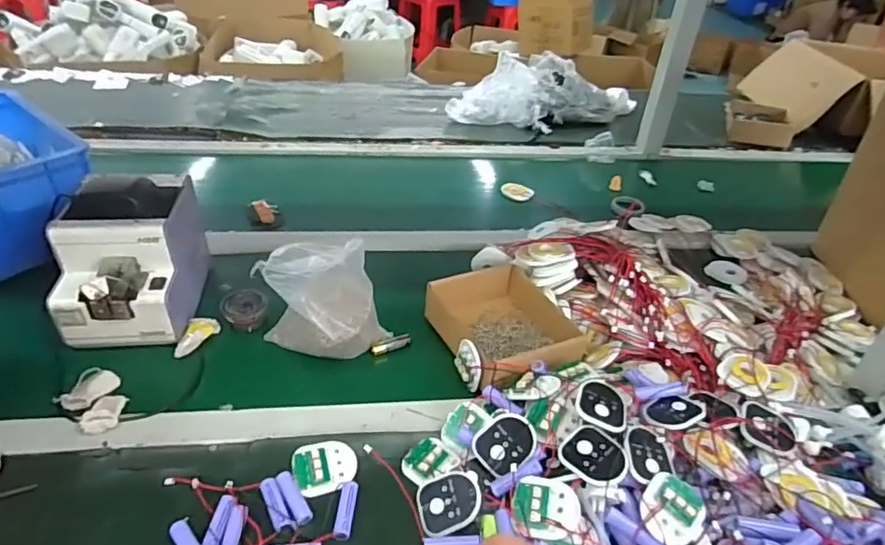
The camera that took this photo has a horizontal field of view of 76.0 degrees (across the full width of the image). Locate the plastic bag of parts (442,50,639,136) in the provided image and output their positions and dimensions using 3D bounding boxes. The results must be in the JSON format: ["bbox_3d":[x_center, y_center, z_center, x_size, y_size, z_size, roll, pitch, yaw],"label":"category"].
[{"bbox_3d":[0.239,-0.430,1.350,0.426,0.117,0.212,-12,39,-22],"label":"plastic bag of parts"}]

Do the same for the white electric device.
[{"bbox_3d":[-0.372,-0.020,0.681,0.131,0.152,0.176,0,36,-8],"label":"white electric device"}]

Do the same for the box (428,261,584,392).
[{"bbox_3d":[0.080,0.067,0.698,0.154,0.051,0.176,-16,41,-26],"label":"box"}]

